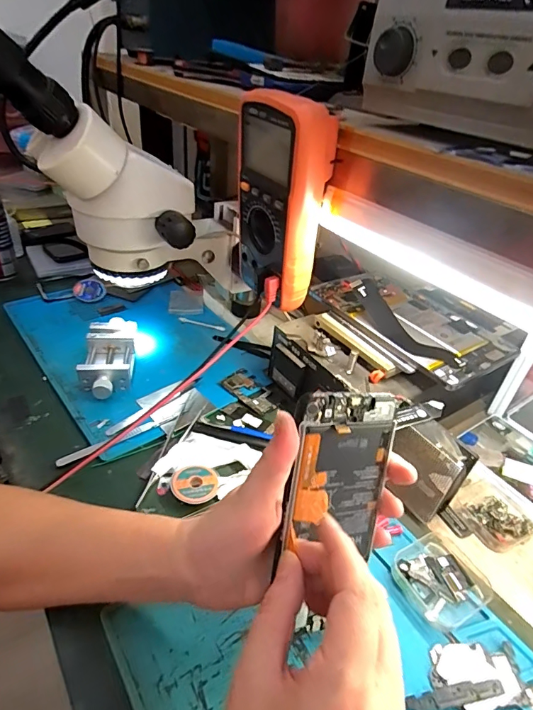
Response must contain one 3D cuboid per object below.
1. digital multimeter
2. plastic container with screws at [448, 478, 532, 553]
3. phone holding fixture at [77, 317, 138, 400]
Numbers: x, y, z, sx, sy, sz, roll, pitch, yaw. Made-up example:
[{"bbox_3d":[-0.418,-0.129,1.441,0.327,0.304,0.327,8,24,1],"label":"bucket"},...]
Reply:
[{"bbox_3d":[0.010,-0.136,0.389,0.048,0.170,0.087,-18,42,-30],"label":"digital multimeter"},{"bbox_3d":[0.218,0.151,0.407,0.058,0.025,0.067,-19,43,-29],"label":"plastic container with screws"},{"bbox_3d":[-0.192,0.003,0.519,0.057,0.033,0.131,-3,37,-11],"label":"phone holding fixture"}]

